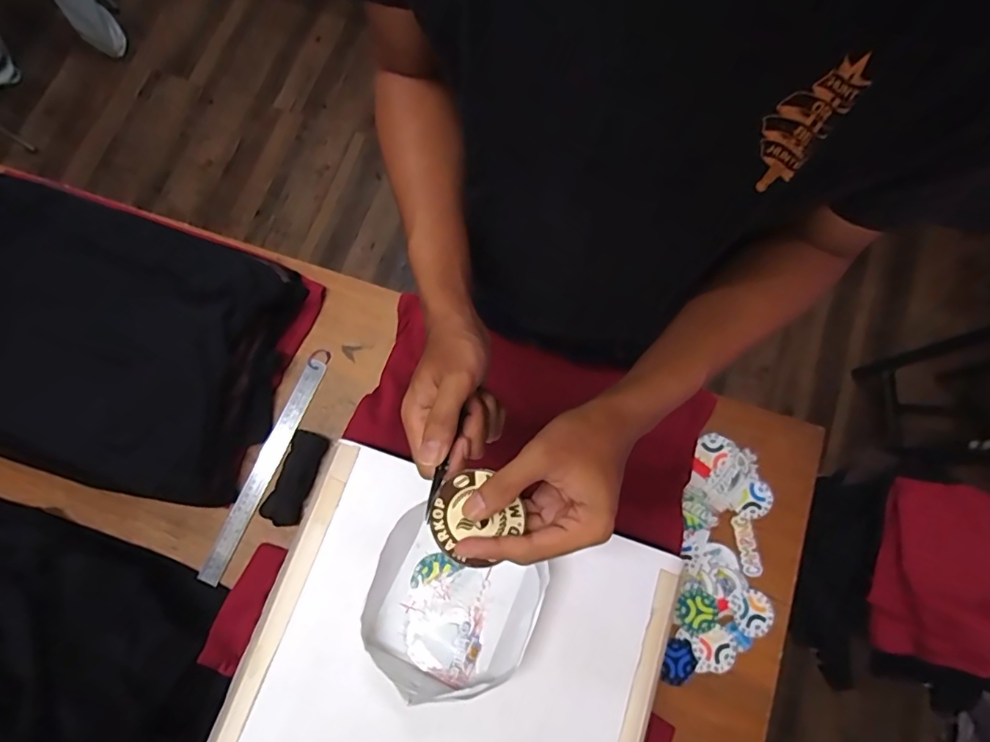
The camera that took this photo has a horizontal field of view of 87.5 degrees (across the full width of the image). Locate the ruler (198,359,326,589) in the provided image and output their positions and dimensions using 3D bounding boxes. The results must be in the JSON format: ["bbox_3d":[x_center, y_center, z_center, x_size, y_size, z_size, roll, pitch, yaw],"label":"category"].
[{"bbox_3d":[-0.322,0.135,0.725,0.034,0.006,0.322,21,78,9],"label":"ruler"}]

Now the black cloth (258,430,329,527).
[{"bbox_3d":[-0.275,0.146,0.713,0.049,0.015,0.125,17,77,4],"label":"black cloth"}]

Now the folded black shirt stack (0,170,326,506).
[{"bbox_3d":[-0.591,-0.063,0.717,0.594,0.102,0.376,17,77,4],"label":"folded black shirt stack"}]

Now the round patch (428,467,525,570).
[{"bbox_3d":[-0.015,0.096,0.345,0.057,0.005,0.059,6,60,-10],"label":"round patch"}]

